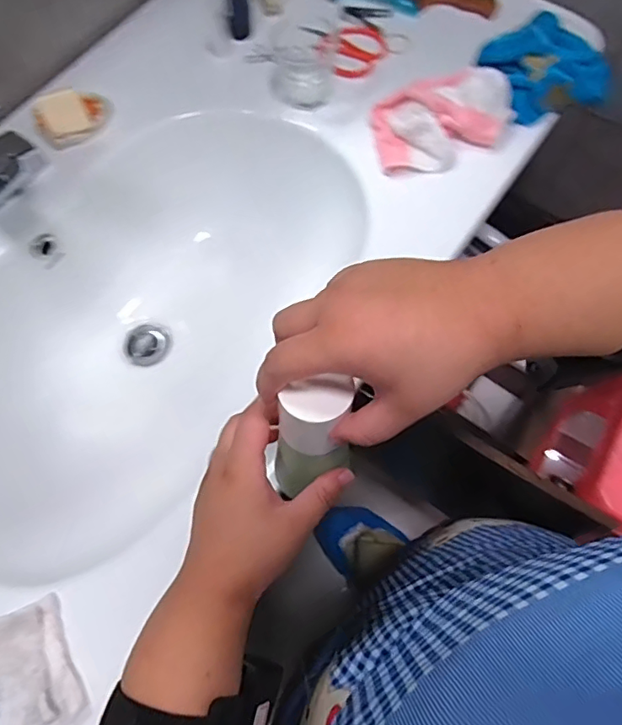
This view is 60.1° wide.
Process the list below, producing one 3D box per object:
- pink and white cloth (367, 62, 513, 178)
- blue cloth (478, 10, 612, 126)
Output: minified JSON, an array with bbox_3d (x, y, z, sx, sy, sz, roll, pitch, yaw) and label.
[{"bbox_3d":[0.144,-0.266,0.581,0.148,0.037,0.105,-14,66,-3],"label":"pink and white cloth"},{"bbox_3d":[0.256,-0.320,0.583,0.110,0.052,0.123,-18,67,-5],"label":"blue cloth"}]

